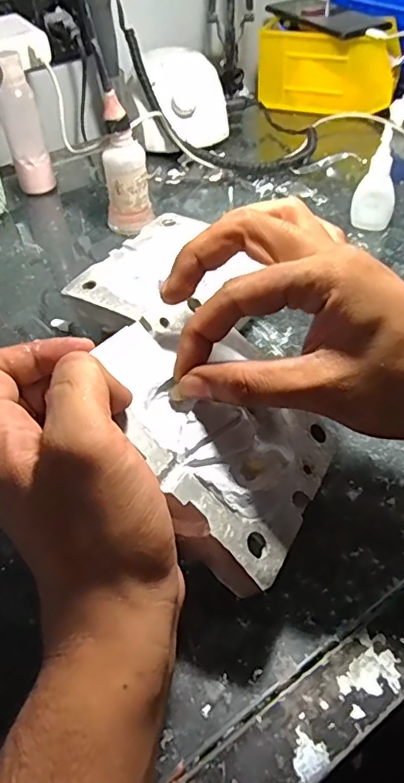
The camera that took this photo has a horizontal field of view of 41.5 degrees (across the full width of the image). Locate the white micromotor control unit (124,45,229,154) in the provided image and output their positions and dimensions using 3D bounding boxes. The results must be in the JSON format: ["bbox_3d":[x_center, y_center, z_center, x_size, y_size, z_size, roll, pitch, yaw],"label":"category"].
[{"bbox_3d":[-0.028,-0.341,0.622,0.105,0.070,0.132,-10,48,-8],"label":"white micromotor control unit"}]

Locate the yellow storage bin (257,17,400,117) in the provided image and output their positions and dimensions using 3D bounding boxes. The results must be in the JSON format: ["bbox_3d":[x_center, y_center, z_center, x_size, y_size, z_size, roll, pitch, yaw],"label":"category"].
[{"bbox_3d":[0.161,-0.411,0.677,0.169,0.086,0.086,12,49,13],"label":"yellow storage bin"}]

